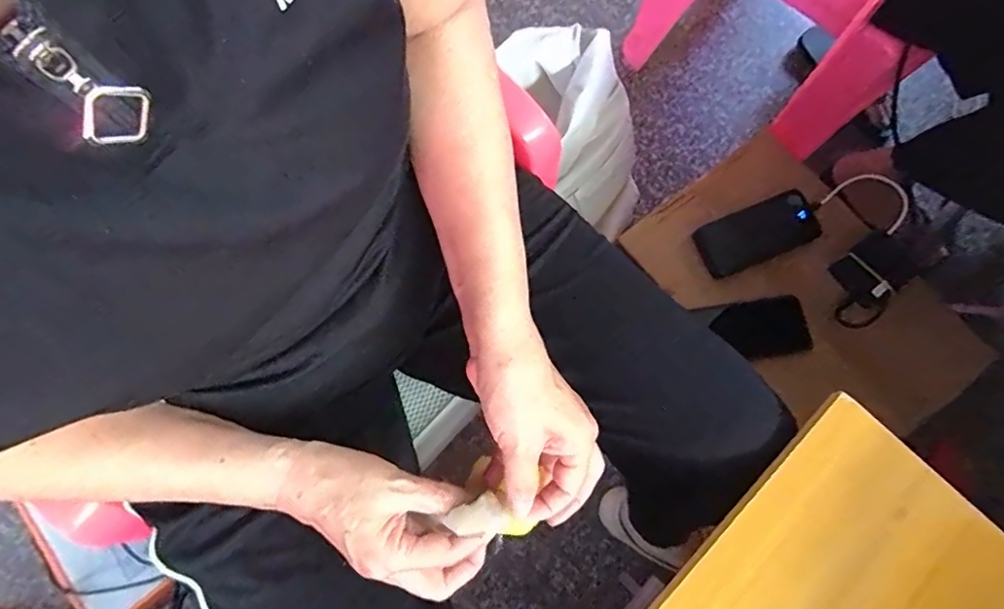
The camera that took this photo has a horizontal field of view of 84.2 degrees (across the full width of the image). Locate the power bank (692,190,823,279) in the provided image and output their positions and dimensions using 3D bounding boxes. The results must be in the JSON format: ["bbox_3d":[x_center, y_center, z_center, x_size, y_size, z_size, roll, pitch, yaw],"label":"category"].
[{"bbox_3d":[0.346,-0.096,0.752,0.154,0.016,0.076,-24,77,7],"label":"power bank"}]

